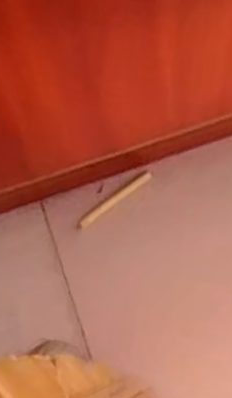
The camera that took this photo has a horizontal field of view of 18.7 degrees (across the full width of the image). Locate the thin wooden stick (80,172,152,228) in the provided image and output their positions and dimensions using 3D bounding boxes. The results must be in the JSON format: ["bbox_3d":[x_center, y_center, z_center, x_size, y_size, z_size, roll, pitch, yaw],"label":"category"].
[{"bbox_3d":[-0.001,0.000,0.660,0.079,0.009,0.009,-37,71,1],"label":"thin wooden stick"}]

